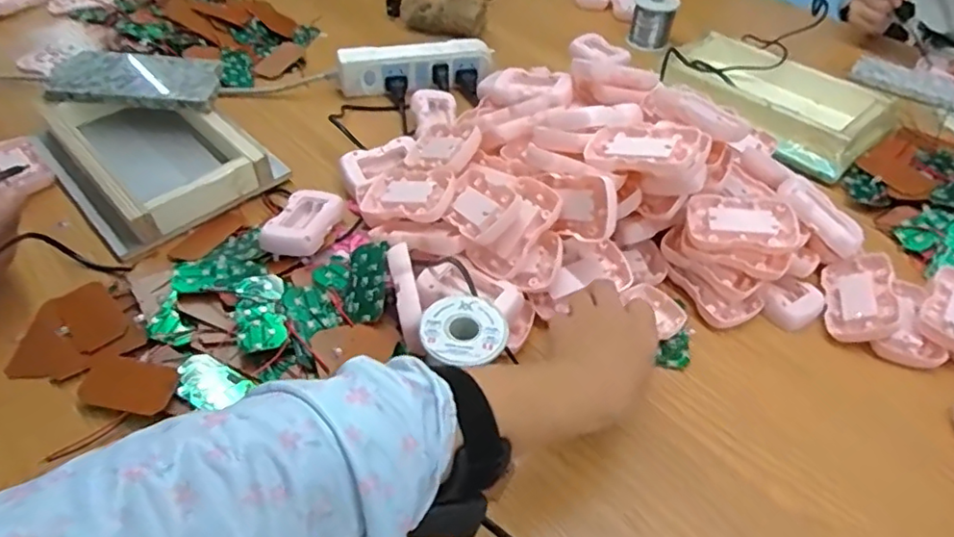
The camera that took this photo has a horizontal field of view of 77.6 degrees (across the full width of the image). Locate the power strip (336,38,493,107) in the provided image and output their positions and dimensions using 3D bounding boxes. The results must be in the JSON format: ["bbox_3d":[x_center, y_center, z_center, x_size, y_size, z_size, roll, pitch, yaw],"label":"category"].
[{"bbox_3d":[-0.076,-0.249,0.743,0.191,0.059,0.034,-11,49,-13],"label":"power strip"}]

